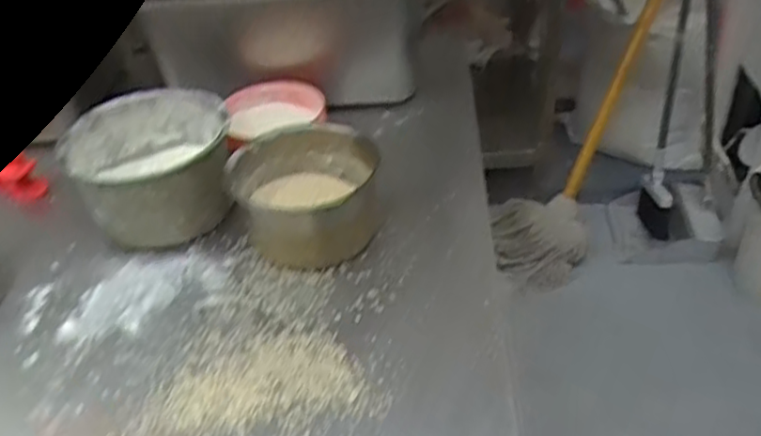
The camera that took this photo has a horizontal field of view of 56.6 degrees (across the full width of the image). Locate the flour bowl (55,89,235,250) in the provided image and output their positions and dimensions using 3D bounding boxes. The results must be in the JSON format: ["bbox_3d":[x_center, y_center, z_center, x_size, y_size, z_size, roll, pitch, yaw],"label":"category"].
[{"bbox_3d":[-0.212,-0.048,0.679,0.138,0.087,0.145,-3,39,3],"label":"flour bowl"}]

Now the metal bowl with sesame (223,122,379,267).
[{"bbox_3d":[-0.067,-0.021,0.639,0.124,0.078,0.118,-3,39,3],"label":"metal bowl with sesame"}]

